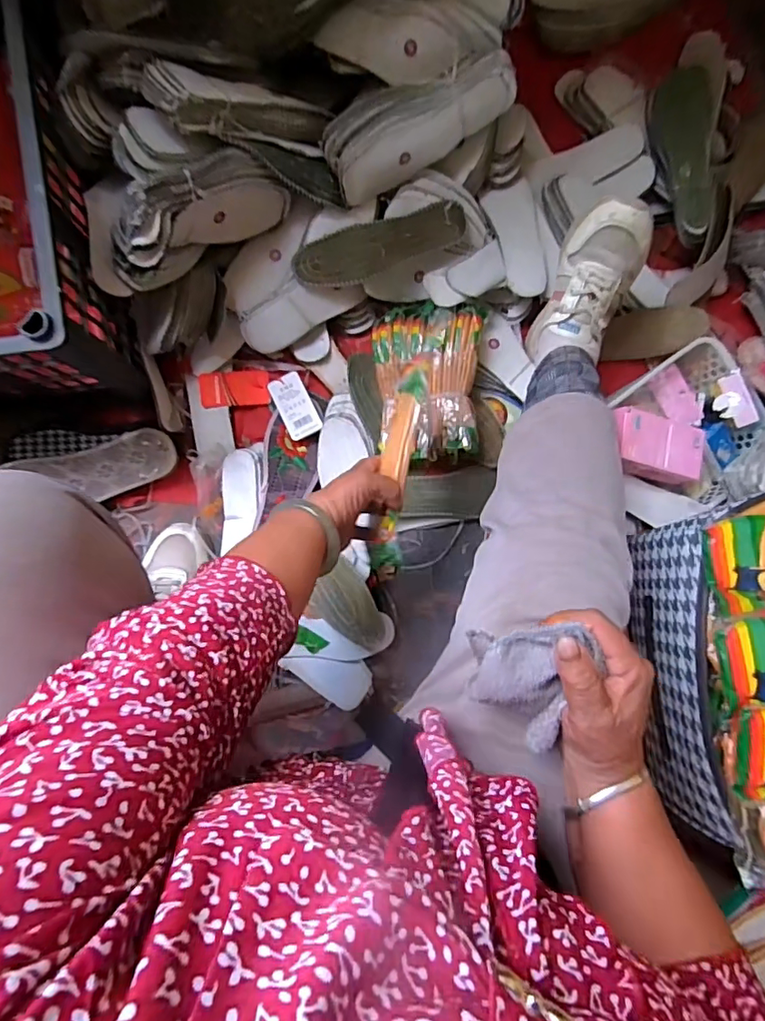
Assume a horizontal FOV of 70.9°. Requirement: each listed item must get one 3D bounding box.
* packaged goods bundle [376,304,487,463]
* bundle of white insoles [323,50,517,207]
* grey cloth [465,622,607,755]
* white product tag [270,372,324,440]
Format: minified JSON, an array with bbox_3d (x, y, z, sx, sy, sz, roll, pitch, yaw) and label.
[{"bbox_3d":[0.057,-0.167,0.682,0.135,0.039,0.189,2,84,-1],"label":"packaged goods bundle"},{"bbox_3d":[0.040,-0.466,0.649,0.233,0.081,0.079,-31,85,-4],"label":"bundle of white insoles"},{"bbox_3d":[0.095,0.114,0.338,0.075,0.046,0.084,-6,84,-1],"label":"grey cloth"},{"bbox_3d":[-0.117,-0.141,0.723,0.045,0.006,0.088,-26,81,1],"label":"white product tag"}]

